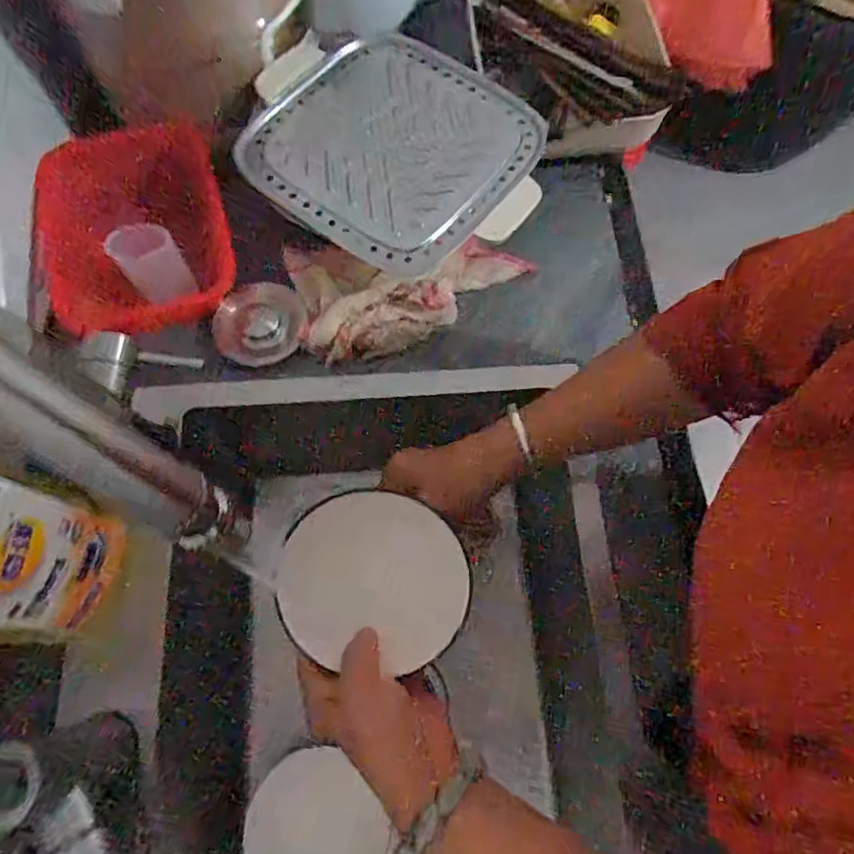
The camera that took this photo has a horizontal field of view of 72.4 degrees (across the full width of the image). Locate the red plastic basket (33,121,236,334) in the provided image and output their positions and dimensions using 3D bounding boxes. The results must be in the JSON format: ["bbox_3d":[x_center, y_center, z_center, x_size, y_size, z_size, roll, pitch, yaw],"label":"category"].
[{"bbox_3d":[-0.247,-0.164,0.493,0.149,0.063,0.148,-10,74,-3],"label":"red plastic basket"}]

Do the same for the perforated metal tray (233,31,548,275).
[{"bbox_3d":[-0.029,-0.250,0.518,0.213,0.022,0.223,35,73,11],"label":"perforated metal tray"}]

